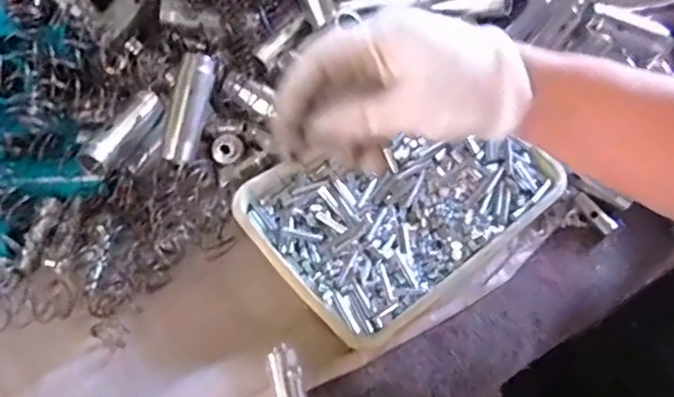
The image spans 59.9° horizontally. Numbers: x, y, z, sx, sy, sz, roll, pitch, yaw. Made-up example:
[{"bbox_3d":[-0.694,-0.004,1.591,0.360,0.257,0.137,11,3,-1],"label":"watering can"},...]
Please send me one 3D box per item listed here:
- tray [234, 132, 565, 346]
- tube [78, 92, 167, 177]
[{"bbox_3d":[0.046,0.006,0.409,0.200,0.045,0.137,-33,67,-22],"label":"tray"},{"bbox_3d":[-0.137,-0.045,0.381,0.025,0.020,0.069,27,60,11],"label":"tube"}]

